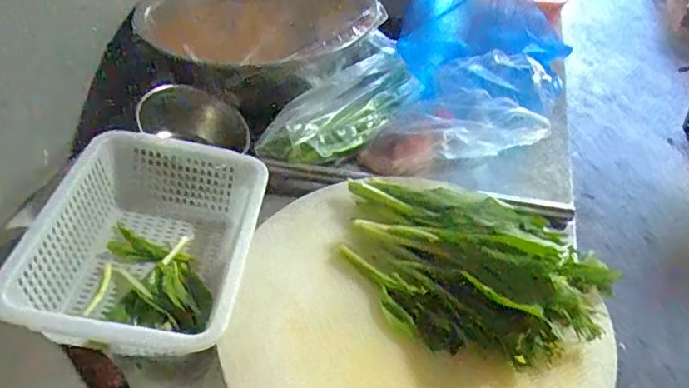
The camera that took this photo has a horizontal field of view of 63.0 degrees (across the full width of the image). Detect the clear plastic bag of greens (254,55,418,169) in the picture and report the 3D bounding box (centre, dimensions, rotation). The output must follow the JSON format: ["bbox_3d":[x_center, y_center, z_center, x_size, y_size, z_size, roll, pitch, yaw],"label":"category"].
[{"bbox_3d":[0.004,-0.133,0.905,0.309,0.070,0.105,-30,51,-30],"label":"clear plastic bag of greens"}]

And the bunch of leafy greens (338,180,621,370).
[{"bbox_3d":[0.126,0.072,0.629,0.315,0.066,0.186,23,46,21],"label":"bunch of leafy greens"}]

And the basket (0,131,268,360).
[{"bbox_3d":[-0.220,0.071,0.668,0.221,0.142,0.292,2,42,0],"label":"basket"}]

